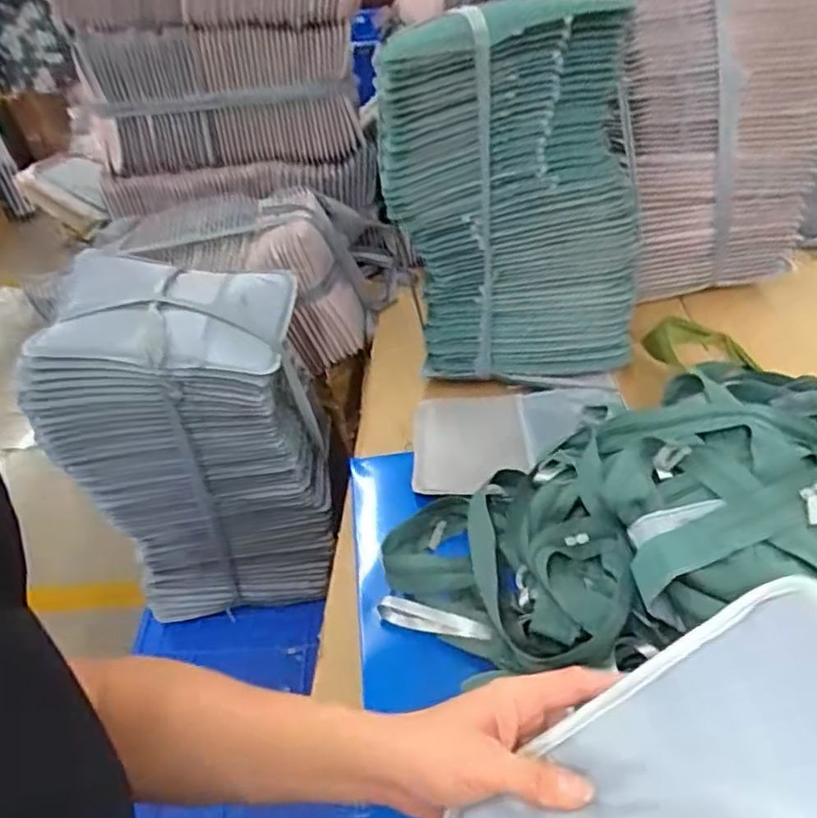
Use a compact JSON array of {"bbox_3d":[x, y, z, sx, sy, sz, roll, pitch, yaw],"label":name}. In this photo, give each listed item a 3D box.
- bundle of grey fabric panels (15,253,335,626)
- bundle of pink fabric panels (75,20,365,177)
[{"bbox_3d":[-0.284,0.052,0.940,0.305,0.506,0.217,-7,42,-2],"label":"bundle of grey fabric panels"},{"bbox_3d":[-0.324,-0.571,1.146,0.456,0.209,0.171,-4,42,1],"label":"bundle of pink fabric panels"}]

